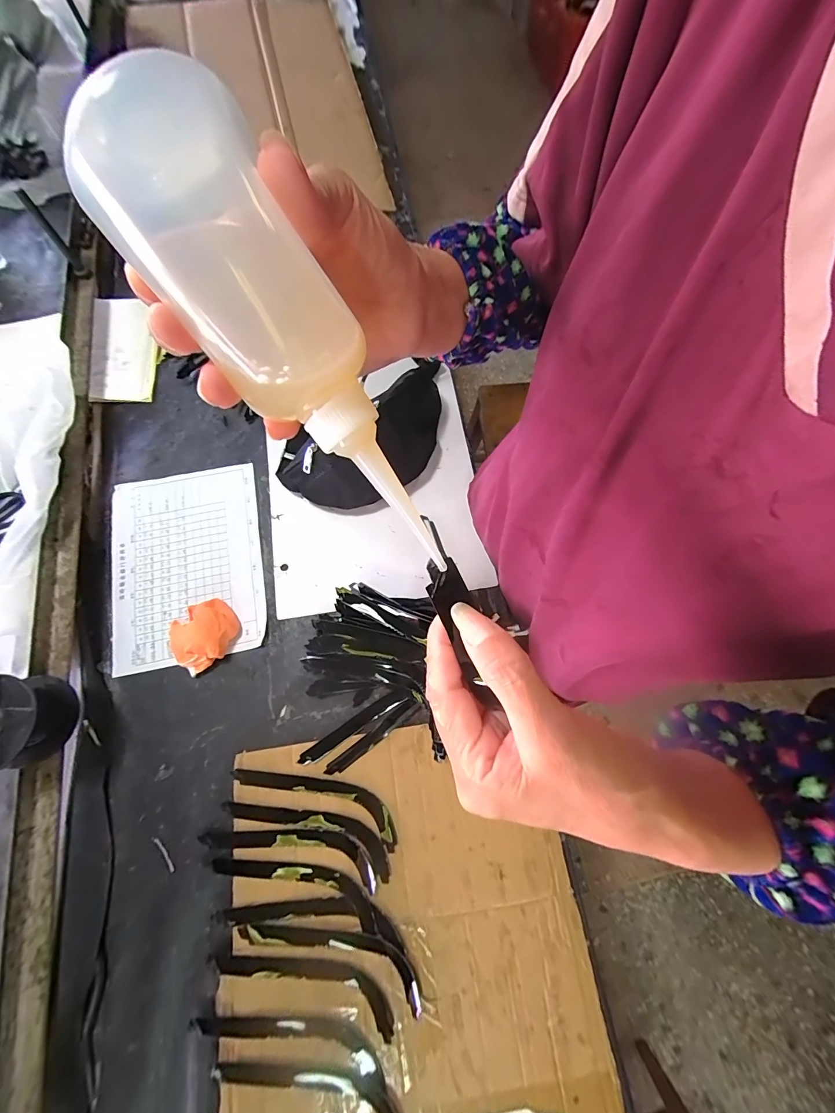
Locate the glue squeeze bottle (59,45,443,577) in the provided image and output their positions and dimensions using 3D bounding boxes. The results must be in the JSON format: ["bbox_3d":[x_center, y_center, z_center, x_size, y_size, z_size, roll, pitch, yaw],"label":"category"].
[{"bbox_3d":[-0.041,-0.069,0.141,0.059,0.059,0.167,-35,96,-10],"label":"glue squeeze bottle"}]

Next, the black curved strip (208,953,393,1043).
[{"bbox_3d":[-0.123,0.465,0.421,0.207,0.004,0.046,17,74,5],"label":"black curved strip"}]

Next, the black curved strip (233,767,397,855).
[{"bbox_3d":[-0.120,0.291,0.469,0.211,0.005,0.046,22,75,6],"label":"black curved strip"}]

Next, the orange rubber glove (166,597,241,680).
[{"bbox_3d":[-0.284,0.105,0.503,0.085,0.052,0.076,-29,76,-9],"label":"orange rubber glove"}]

